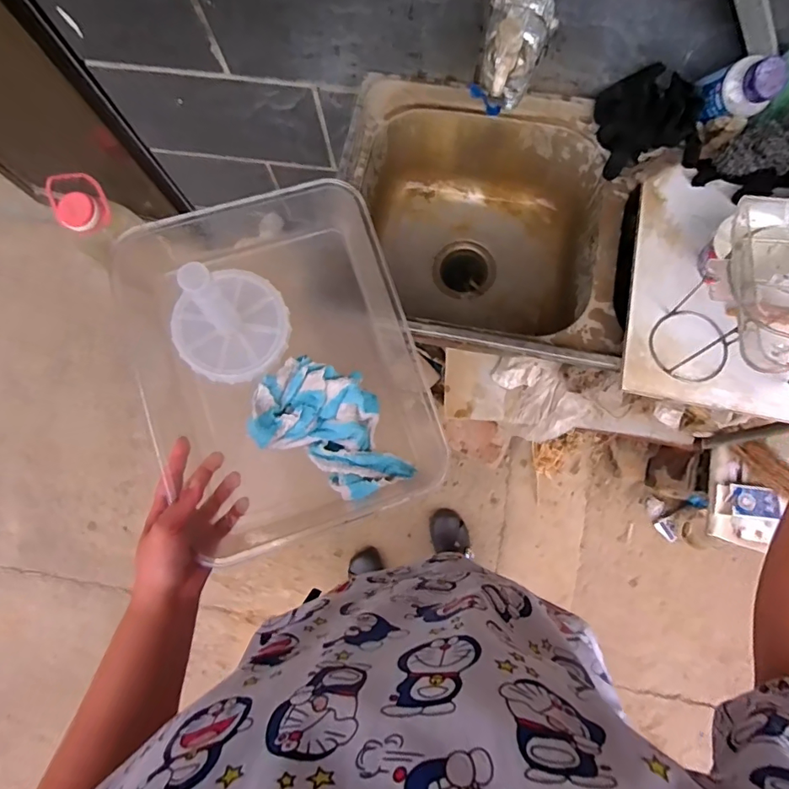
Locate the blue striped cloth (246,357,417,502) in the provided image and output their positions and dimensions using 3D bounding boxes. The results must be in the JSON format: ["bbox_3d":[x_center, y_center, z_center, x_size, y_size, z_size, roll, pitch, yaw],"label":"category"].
[{"bbox_3d":[-0.063,0.034,0.510,0.175,0.031,0.107,29,80,7],"label":"blue striped cloth"}]

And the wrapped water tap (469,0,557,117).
[{"bbox_3d":[0.146,-0.439,0.518,0.080,0.230,0.122,12,79,4],"label":"wrapped water tap"}]

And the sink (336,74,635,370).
[{"bbox_3d":[0.121,-0.239,0.776,0.413,0.207,0.400,10,78,3],"label":"sink"}]

